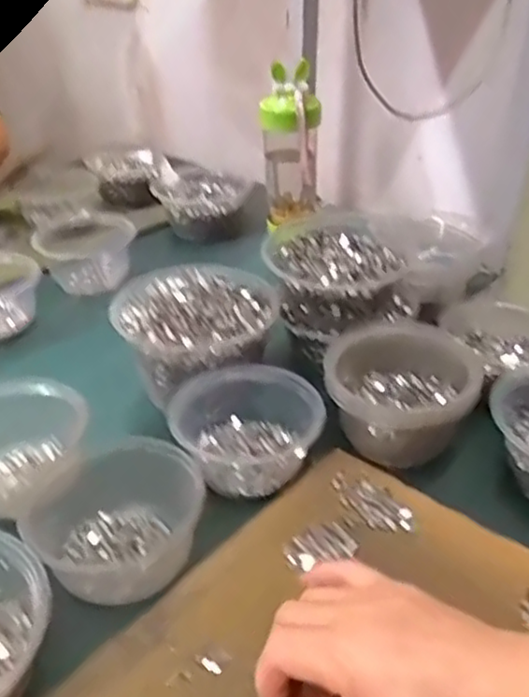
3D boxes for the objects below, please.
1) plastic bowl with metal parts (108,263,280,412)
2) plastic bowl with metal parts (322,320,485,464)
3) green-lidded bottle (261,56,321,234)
[{"bbox_3d":[-0.060,-0.018,0.614,0.141,0.076,0.136,-1,34,0],"label":"plastic bowl with metal parts"},{"bbox_3d":[0.114,0.033,0.544,0.107,0.075,0.109,-1,34,0],"label":"plastic bowl with metal parts"},{"bbox_3d":[0.032,-0.242,0.828,0.071,0.183,0.066,-1,34,1],"label":"green-lidded bottle"}]

